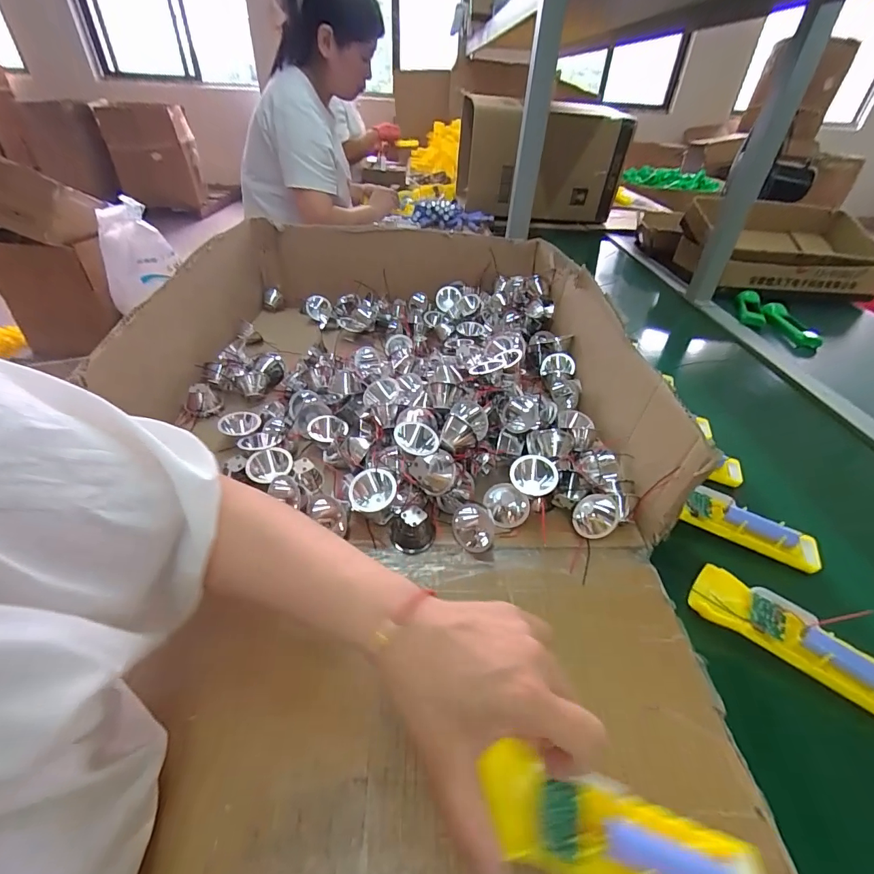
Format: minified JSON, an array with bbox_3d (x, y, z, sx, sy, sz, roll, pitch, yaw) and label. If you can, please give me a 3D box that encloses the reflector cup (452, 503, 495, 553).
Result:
[{"bbox_3d":[0.035,0.083,0.407,0.037,0.036,0.037,0,41,0],"label":"reflector cup"}]

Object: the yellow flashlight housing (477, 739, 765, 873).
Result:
[{"bbox_3d":[0.098,0.213,0.224,0.149,0.018,0.044,19,44,7],"label":"yellow flashlight housing"}]

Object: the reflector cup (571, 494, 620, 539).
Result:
[{"bbox_3d":[0.156,0.073,0.417,0.038,0.047,0.026,24,35,26],"label":"reflector cup"}]

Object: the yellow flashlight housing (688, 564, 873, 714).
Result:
[{"bbox_3d":[0.291,0.159,0.339,0.159,0.023,0.049,29,49,28],"label":"yellow flashlight housing"}]

